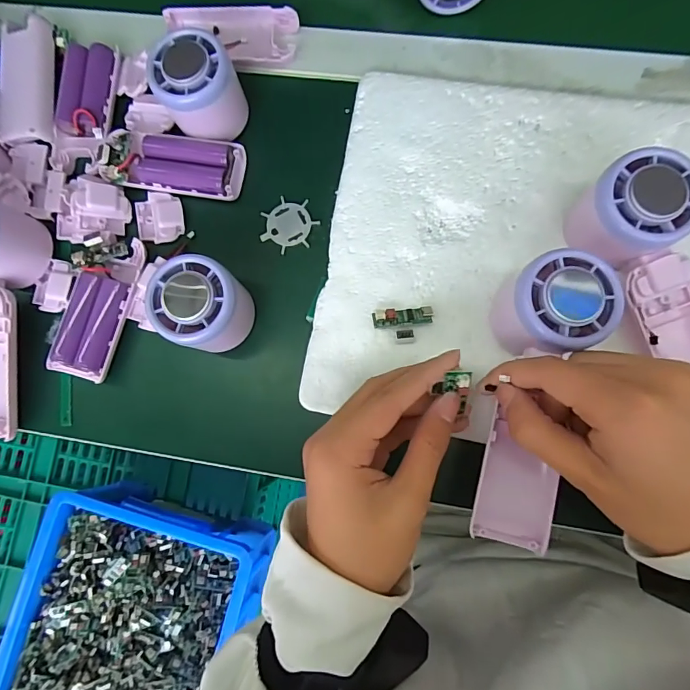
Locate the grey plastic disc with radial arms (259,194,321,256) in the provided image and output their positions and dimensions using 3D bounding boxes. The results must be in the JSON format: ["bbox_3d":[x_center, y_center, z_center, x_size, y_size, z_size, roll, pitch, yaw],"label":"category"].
[{"bbox_3d":[-0.041,-0.088,0.327,0.039,0.004,0.040,0,85,5],"label":"grey plastic disc with radial arms"}]

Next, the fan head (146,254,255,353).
[{"bbox_3d":[-0.093,-0.026,0.290,0.053,0.048,0.055,11,84,6],"label":"fan head"}]

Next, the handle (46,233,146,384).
[{"bbox_3d":[-0.178,-0.027,0.314,0.043,0.017,0.101,16,86,6],"label":"handle"}]

